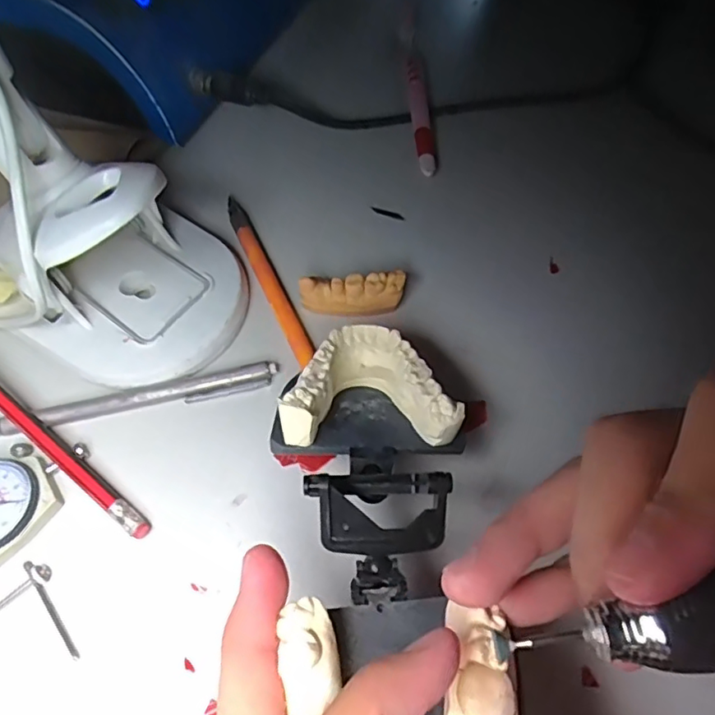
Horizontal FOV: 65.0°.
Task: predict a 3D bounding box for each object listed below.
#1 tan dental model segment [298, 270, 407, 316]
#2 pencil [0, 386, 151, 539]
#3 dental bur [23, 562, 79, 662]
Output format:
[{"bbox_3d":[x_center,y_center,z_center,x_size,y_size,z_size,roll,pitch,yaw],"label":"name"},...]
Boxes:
[{"bbox_3d":[-0.002,-0.030,0.270,0.049,0.018,0.013,-3,58,2],"label":"tan dental model segment"},{"bbox_3d":[-0.135,0.034,0.240,0.129,0.012,0.008,33,65,22],"label":"pencil"},{"bbox_3d":[-0.113,0.093,0.211,0.007,0.004,0.043,-37,63,-18],"label":"dental bur"}]

